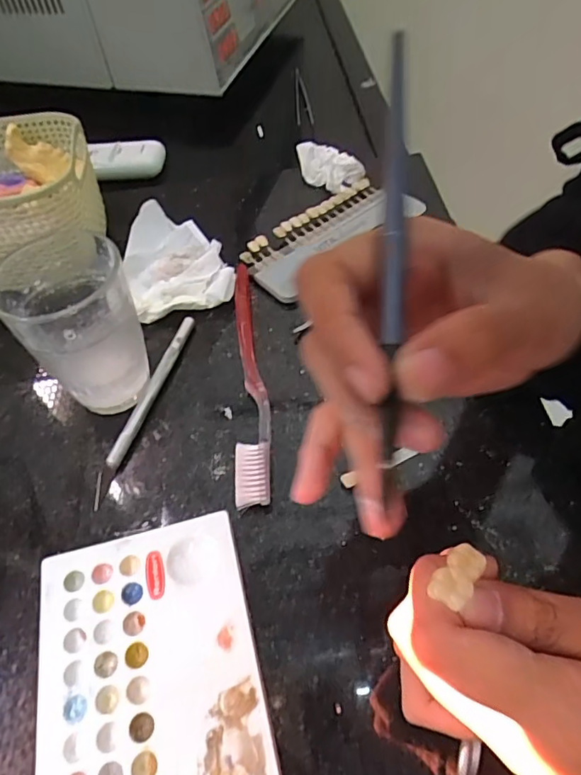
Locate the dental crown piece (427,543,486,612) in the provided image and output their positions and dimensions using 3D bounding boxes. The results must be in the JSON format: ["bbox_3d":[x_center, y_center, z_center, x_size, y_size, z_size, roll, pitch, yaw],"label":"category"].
[{"bbox_3d":[0.042,0.046,0.131,0.008,0.004,0.018,29,43,25],"label":"dental crown piece"}]

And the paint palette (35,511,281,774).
[{"bbox_3d":[-0.058,0.135,0.225,0.094,0.012,0.151,-14,52,-5],"label":"paint palette"}]

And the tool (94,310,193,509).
[{"bbox_3d":[-0.088,0.008,0.327,0.008,0.010,0.137,11,54,14],"label":"tool"}]

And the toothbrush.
[{"bbox_3d":[-0.025,-0.012,0.335,0.019,0.011,0.187,-6,52,1],"label":"toothbrush"}]

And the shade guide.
[{"bbox_3d":[0.030,-0.121,0.412,0.143,0.010,0.063,-37,58,-21],"label":"shade guide"}]

